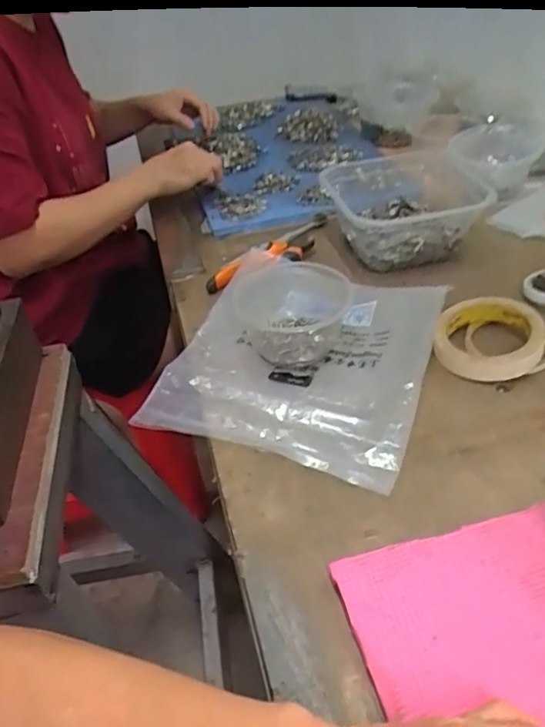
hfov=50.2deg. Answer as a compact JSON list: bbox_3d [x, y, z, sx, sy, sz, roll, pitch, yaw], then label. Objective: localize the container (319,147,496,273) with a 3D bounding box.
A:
[{"bbox_3d":[0.157,-0.207,0.740,0.175,0.066,0.207,-9,40,-2],"label":"container"}]

